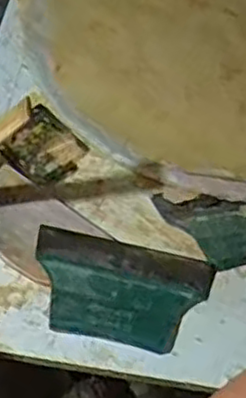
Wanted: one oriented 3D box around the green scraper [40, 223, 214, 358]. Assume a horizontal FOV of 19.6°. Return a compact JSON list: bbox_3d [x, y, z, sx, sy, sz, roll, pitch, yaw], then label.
[{"bbox_3d":[-0.003,0.098,0.791,0.196,0.014,0.126,10,52,2],"label":"green scraper"}]

